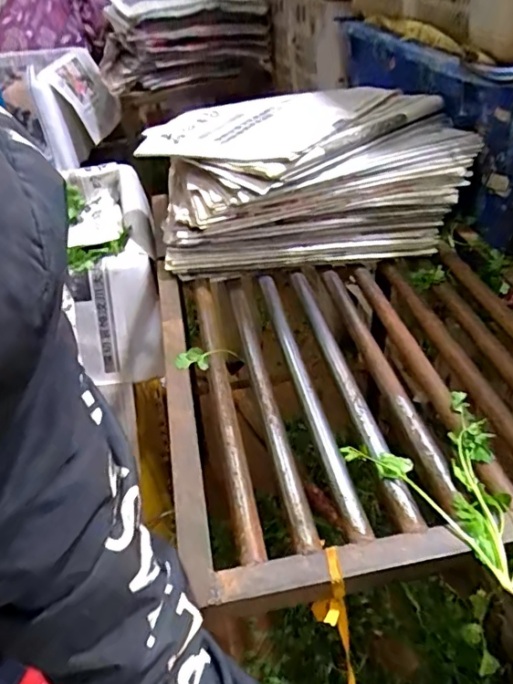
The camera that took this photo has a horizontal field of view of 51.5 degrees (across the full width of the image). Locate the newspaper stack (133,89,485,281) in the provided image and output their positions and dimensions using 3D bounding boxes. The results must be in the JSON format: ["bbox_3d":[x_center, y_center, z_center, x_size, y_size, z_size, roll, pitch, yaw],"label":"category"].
[{"bbox_3d":[0.096,-0.265,0.862,0.442,0.183,0.358,4,40,11],"label":"newspaper stack"}]

